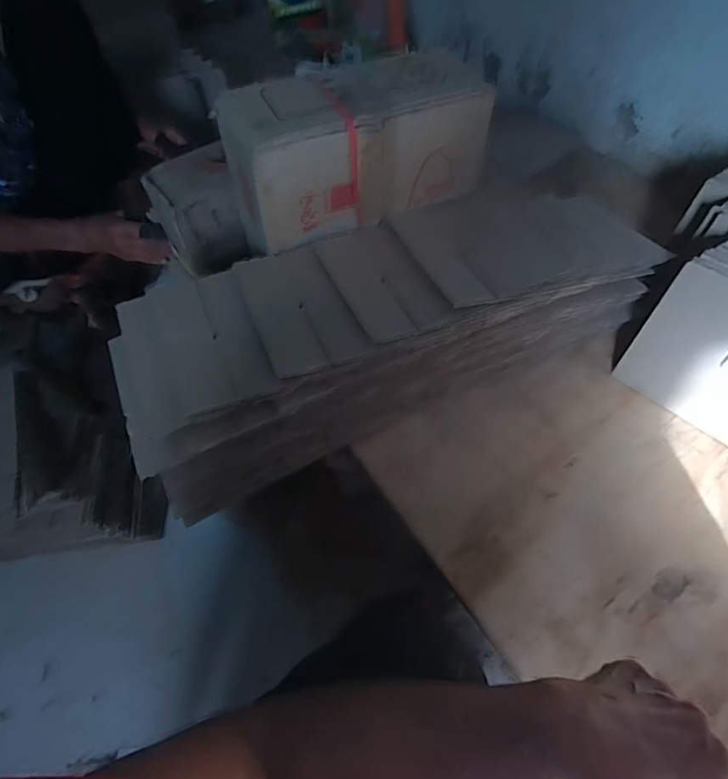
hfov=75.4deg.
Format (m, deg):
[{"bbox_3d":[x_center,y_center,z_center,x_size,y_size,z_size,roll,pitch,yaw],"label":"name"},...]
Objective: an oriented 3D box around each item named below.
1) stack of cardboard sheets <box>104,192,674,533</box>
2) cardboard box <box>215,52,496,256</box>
[{"bbox_3d":[0.036,-0.079,0.577,0.600,0.165,0.190,-22,56,-13],"label":"stack of cardboard sheets"},{"bbox_3d":[-0.007,-0.274,0.540,0.280,0.136,0.110,-23,56,-9],"label":"cardboard box"}]

